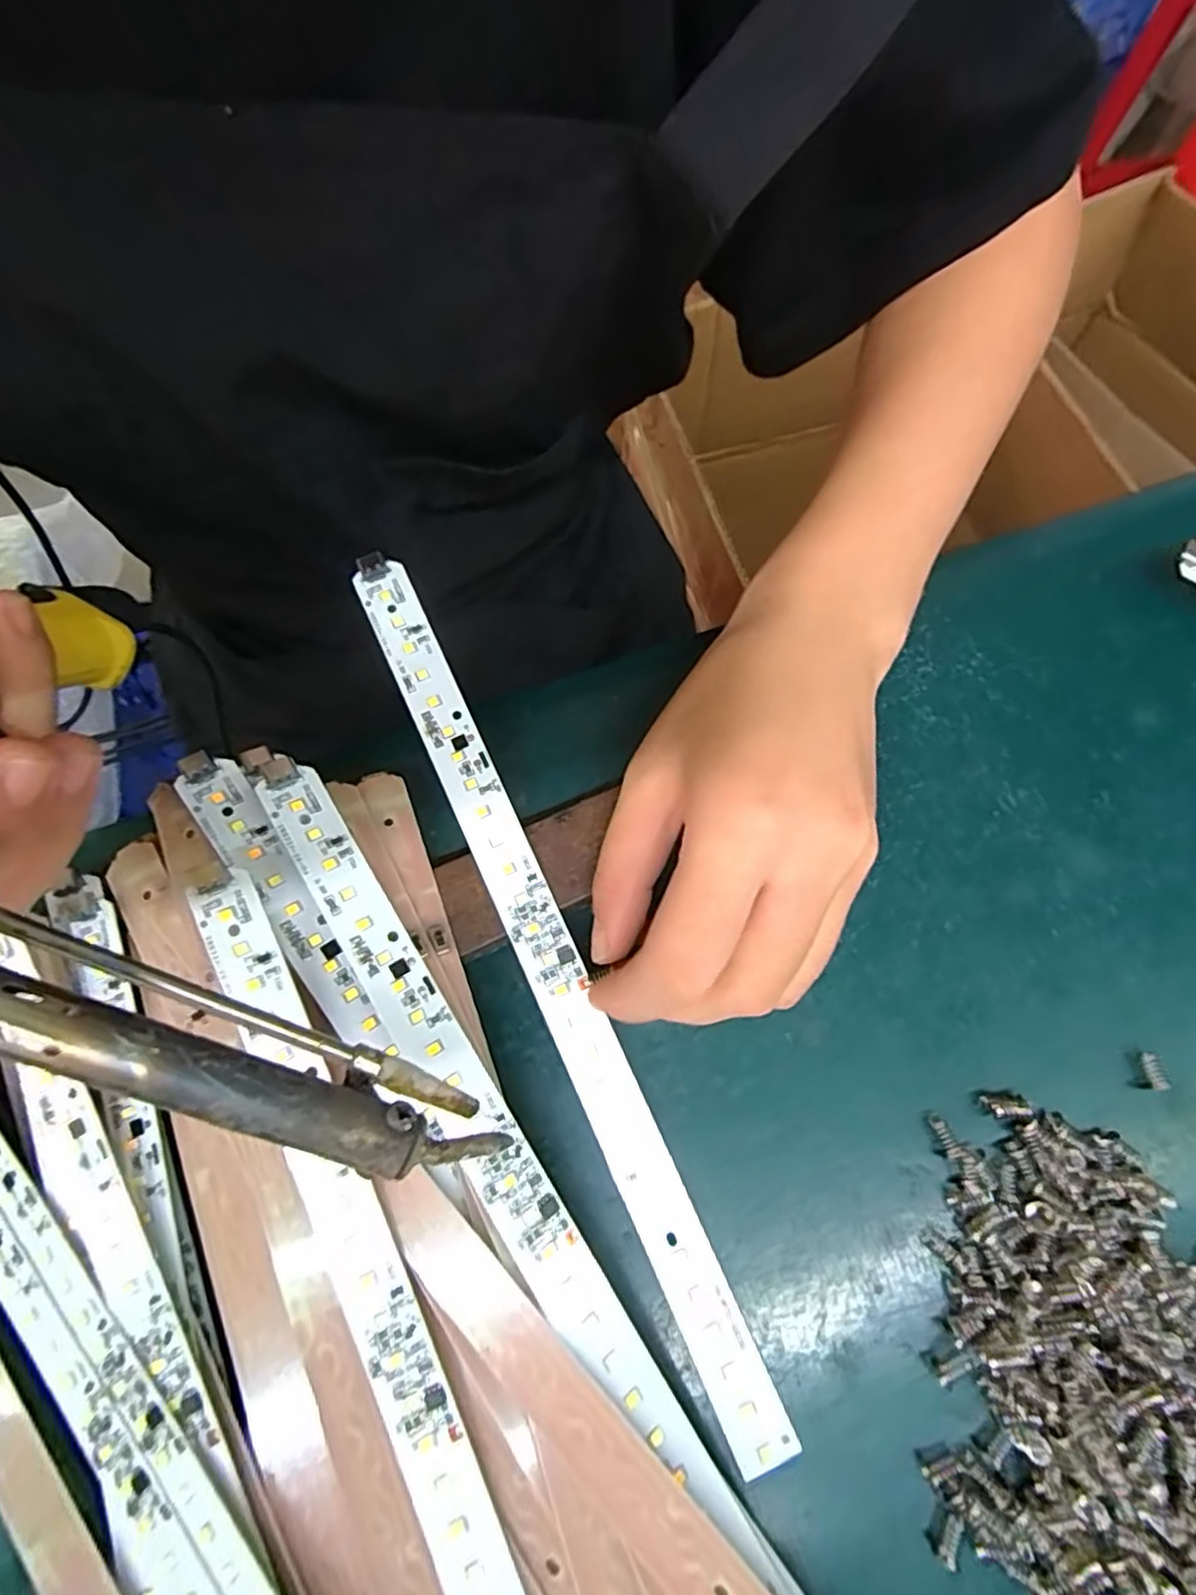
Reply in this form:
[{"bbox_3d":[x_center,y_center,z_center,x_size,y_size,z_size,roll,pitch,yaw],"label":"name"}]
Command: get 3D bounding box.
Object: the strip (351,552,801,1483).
[{"bbox_3d":[-0.015,0.049,0.205,0.018,0.006,0.278,-25,80,-7],"label":"strip"}]

